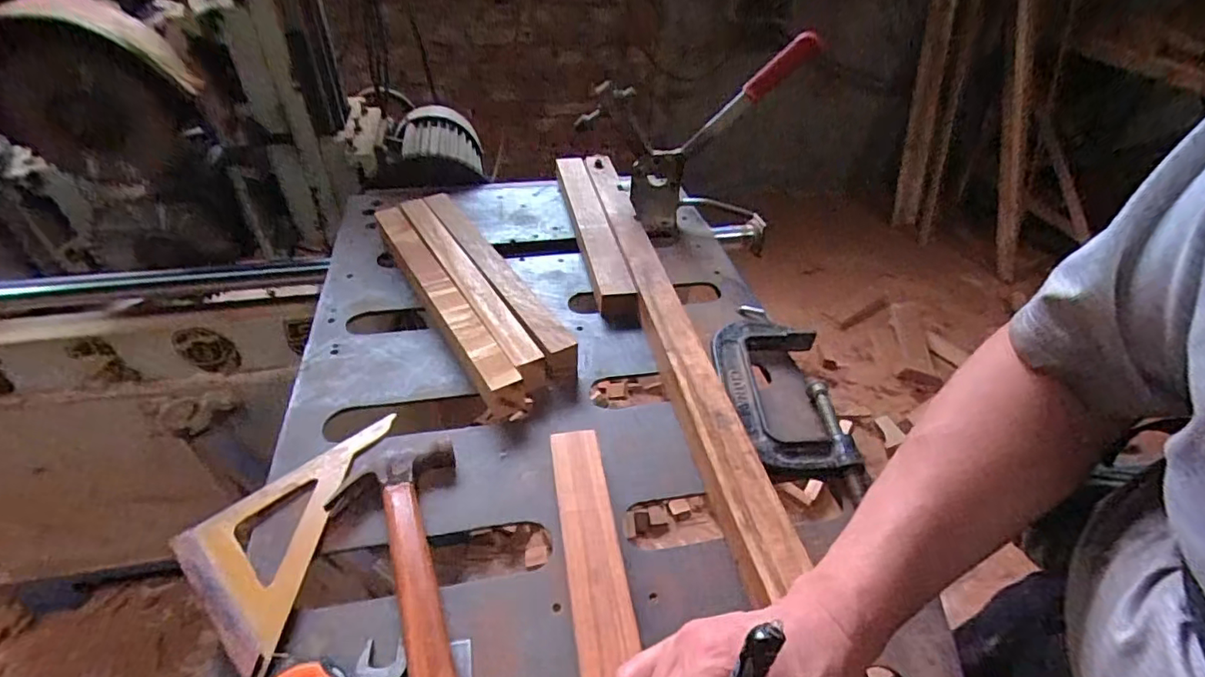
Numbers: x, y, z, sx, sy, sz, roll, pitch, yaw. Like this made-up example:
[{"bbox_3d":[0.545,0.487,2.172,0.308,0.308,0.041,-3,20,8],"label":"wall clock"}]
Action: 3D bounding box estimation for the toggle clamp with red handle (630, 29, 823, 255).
[{"bbox_3d":[0.157,-0.221,0.777,0.227,0.387,0.067,-12,61,-3],"label":"toggle clamp with red handle"}]

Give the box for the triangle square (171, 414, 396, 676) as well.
[{"bbox_3d":[-0.259,0.138,0.428,0.105,0.022,0.213,6,41,-1],"label":"triangle square"}]

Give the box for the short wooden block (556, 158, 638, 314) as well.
[{"bbox_3d":[-0.015,-0.154,0.754,0.044,0.038,0.353,-5,45,-11],"label":"short wooden block"}]

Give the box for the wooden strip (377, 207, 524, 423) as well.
[{"bbox_3d":[-0.186,-0.049,0.621,0.041,0.046,0.378,-21,50,-25],"label":"wooden strip"}]

